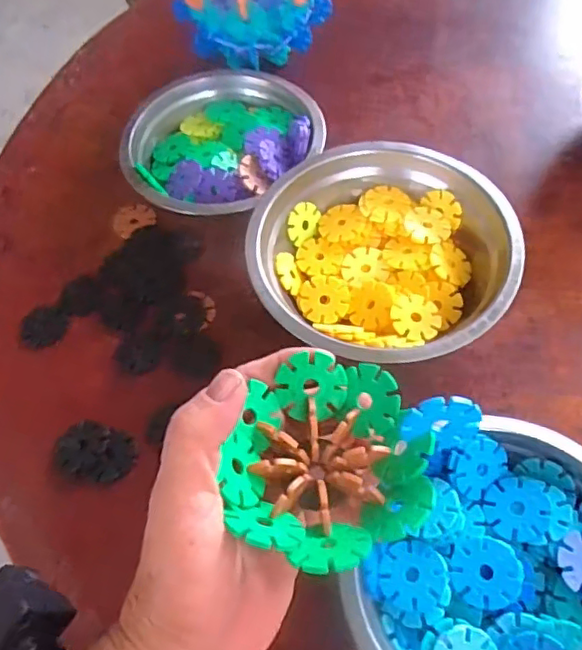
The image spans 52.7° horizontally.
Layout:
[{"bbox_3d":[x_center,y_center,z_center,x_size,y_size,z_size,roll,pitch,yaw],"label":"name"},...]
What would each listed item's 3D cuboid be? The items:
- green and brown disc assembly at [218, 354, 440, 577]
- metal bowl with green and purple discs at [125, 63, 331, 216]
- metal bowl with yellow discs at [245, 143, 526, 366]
[{"bbox_3d":[0.016,0.054,0.240,0.079,0.029,0.085,-2,61,3],"label":"green and brown disc assembly"},{"bbox_3d":[-0.051,-0.130,0.432,0.135,0.046,0.126,-2,61,3],"label":"metal bowl with green and purple discs"},{"bbox_3d":[0.057,-0.043,0.378,0.165,0.051,0.152,-2,61,3],"label":"metal bowl with yellow discs"}]

